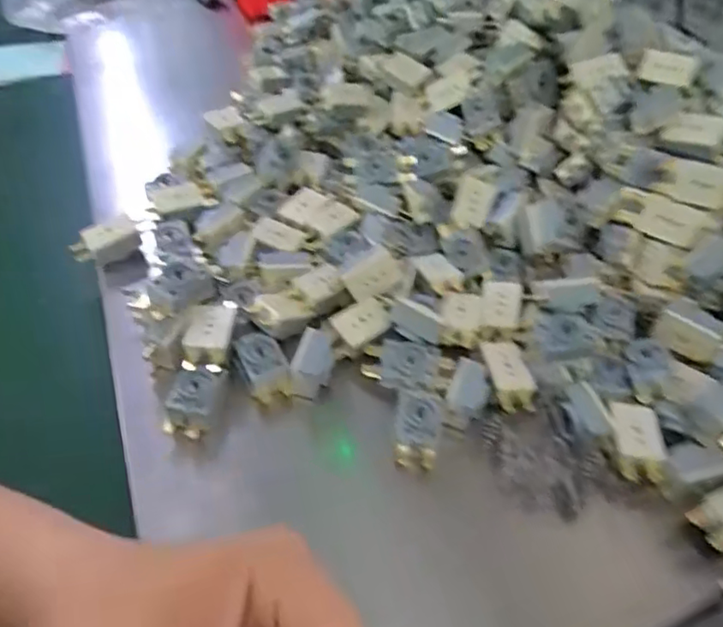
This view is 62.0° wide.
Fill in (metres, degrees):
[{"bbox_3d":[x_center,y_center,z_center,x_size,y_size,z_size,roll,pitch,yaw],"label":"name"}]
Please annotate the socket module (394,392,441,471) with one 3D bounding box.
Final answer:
[{"bbox_3d":[0.034,0.069,0.364,0.024,0.016,0.044,7,47,3],"label":"socket module"}]

